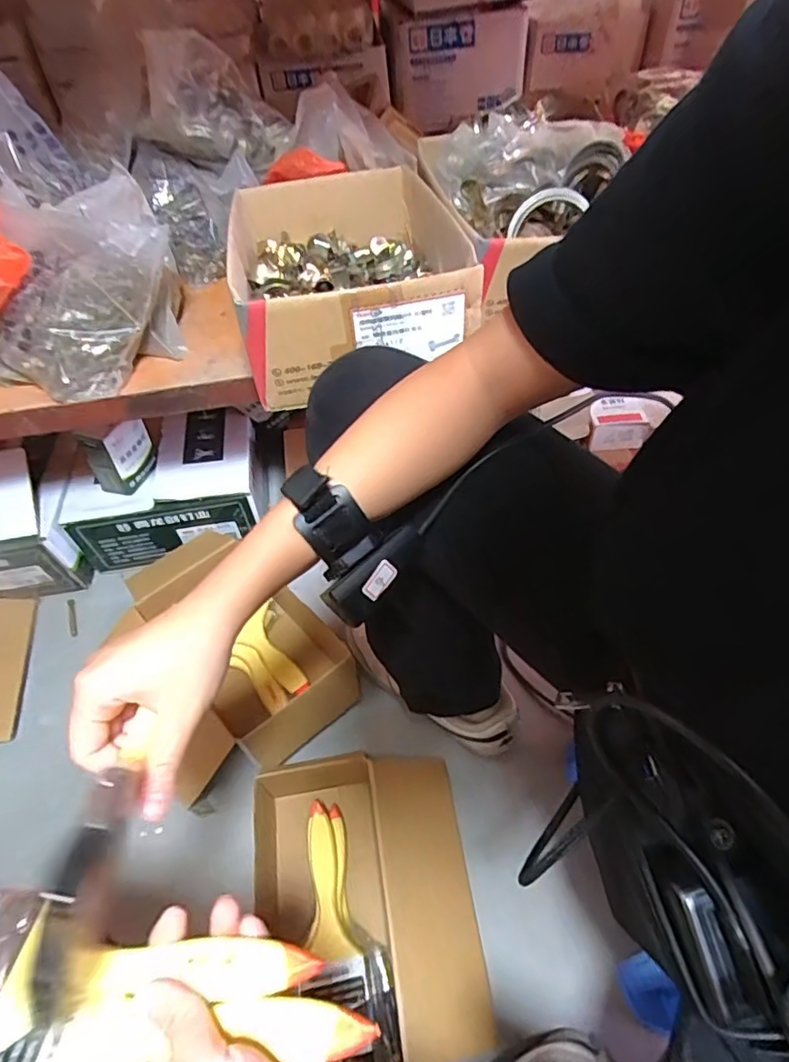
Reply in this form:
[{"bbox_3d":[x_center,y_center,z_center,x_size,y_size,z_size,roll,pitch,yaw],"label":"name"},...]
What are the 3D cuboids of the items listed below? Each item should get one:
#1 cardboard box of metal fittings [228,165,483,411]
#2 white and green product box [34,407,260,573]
[{"bbox_3d":[-0.052,-0.261,0.553,0.201,0.095,0.287,-12,52,-5],"label":"cardboard box of metal fittings"},{"bbox_3d":[-0.331,-0.059,0.816,0.262,0.113,0.163,-10,52,-3],"label":"white and green product box"}]

